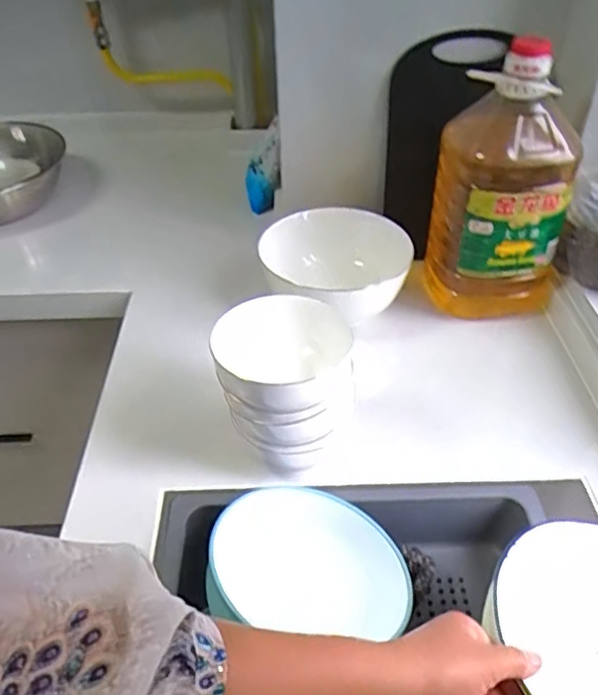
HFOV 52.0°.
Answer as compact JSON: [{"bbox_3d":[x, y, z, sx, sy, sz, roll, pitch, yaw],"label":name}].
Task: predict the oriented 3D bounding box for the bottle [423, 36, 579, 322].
[{"bbox_3d":[0.256,-0.194,0.781,0.127,0.331,0.135,-14,44,-13],"label":"bottle"}]

